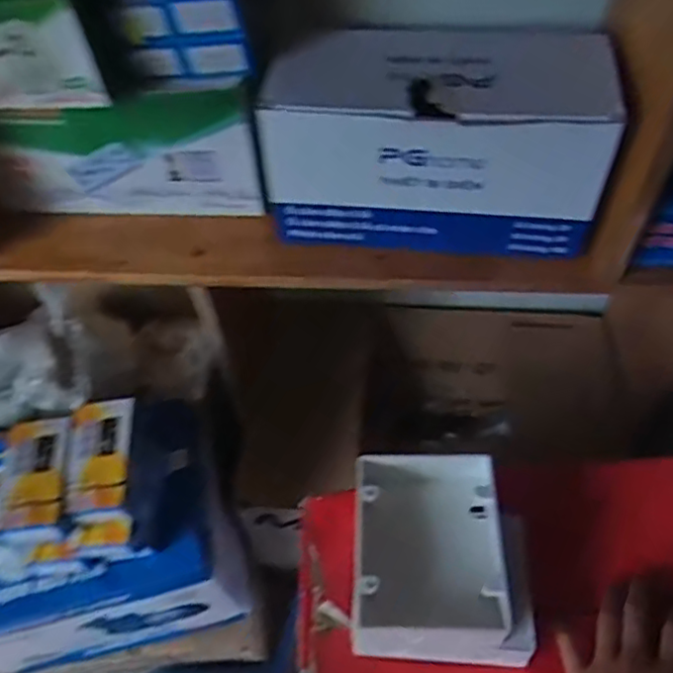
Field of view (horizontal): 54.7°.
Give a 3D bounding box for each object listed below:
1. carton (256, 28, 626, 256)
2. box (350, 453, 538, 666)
[{"bbox_3d":[0.090,-0.179,0.585,0.287,0.149,0.133,2,53,4],"label":"carton"},{"bbox_3d":[0.083,0.170,0.510,0.134,0.075,0.150,4,54,4],"label":"box"}]

